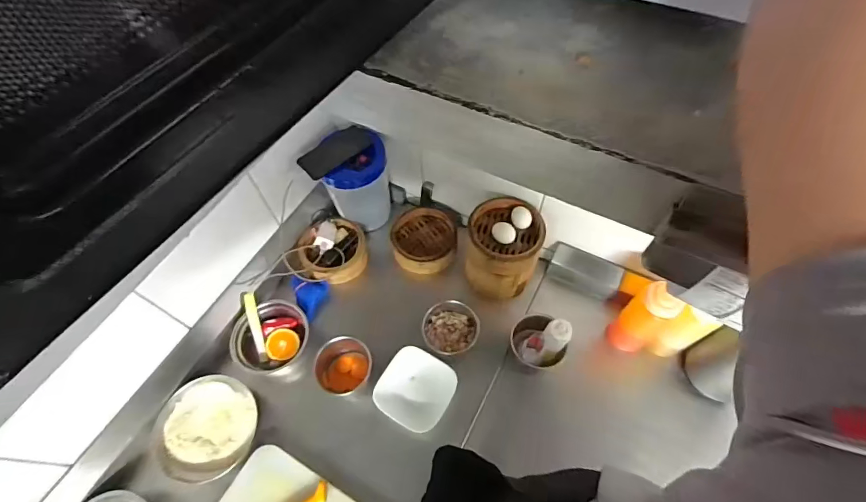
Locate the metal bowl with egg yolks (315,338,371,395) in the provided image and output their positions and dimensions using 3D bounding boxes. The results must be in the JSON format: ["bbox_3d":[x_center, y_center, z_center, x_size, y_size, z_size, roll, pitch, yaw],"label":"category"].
[{"bbox_3d":[-0.192,0.255,0.925,0.115,0.082,0.120,-1,59,2],"label":"metal bowl with egg yolks"}]

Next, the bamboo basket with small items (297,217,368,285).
[{"bbox_3d":[-0.250,-0.009,1.061,0.157,0.077,0.172,-1,59,2],"label":"bamboo basket with small items"}]

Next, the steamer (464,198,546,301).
[{"bbox_3d":[0.164,0.002,0.989,0.158,0.191,0.165,-1,59,2],"label":"steamer"}]

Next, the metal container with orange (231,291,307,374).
[{"bbox_3d":[-0.373,0.193,0.979,0.172,0.078,0.161,-1,59,2],"label":"metal container with orange"}]

